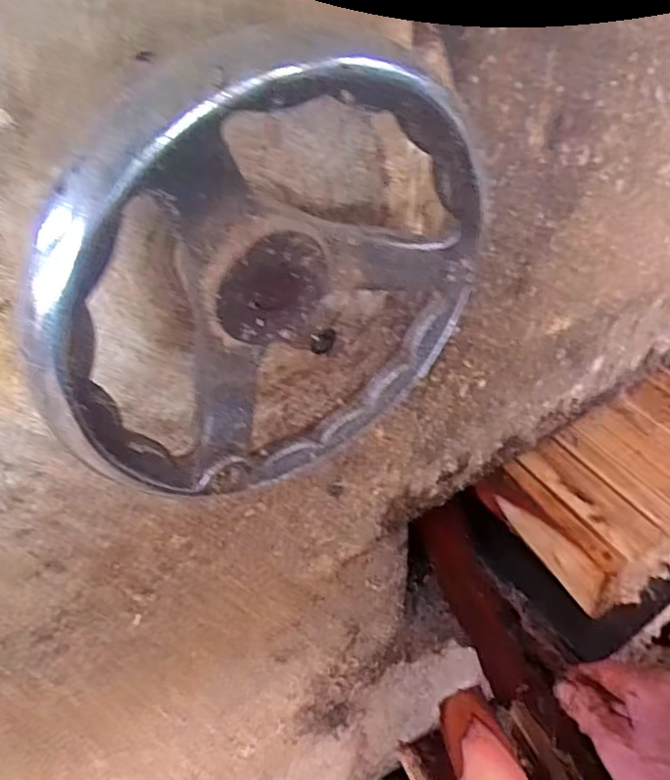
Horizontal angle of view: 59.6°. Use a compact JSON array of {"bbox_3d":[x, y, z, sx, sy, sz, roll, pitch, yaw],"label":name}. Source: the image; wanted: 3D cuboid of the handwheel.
[{"bbox_3d":[-0.020,-0.033,0.199,0.152,0.156,0.034,-29,51,-20],"label":"handwheel"}]

